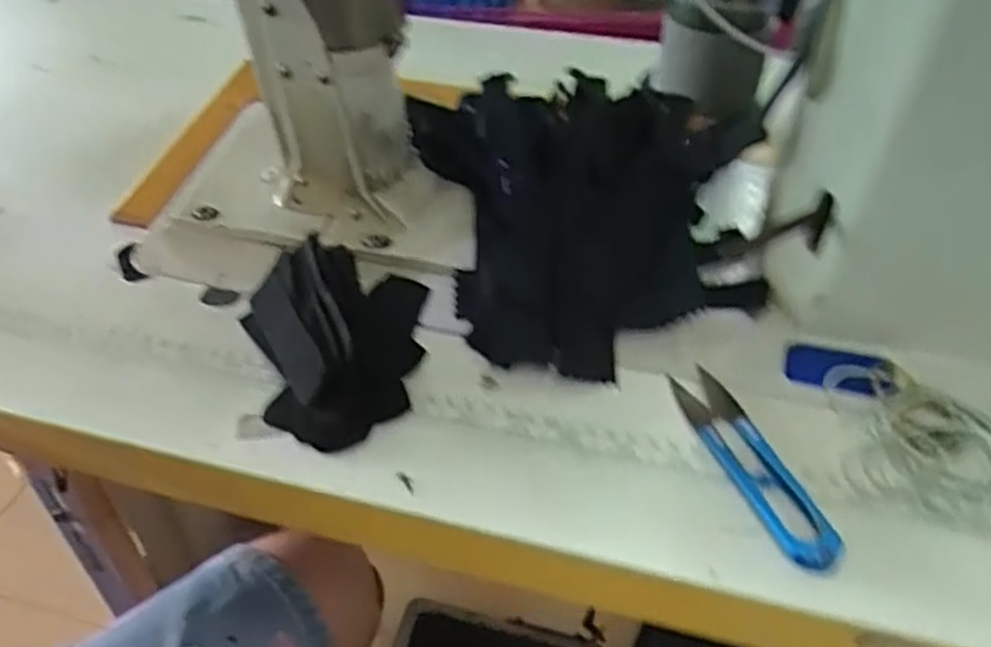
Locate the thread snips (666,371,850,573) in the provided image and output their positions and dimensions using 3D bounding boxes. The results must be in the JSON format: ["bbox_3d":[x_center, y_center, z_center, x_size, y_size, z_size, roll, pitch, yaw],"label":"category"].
[{"bbox_3d":[0.116,0.062,0.356,0.026,0.011,0.112,-13,43,-14],"label":"thread snips"}]

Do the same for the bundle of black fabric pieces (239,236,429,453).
[{"bbox_3d":[-0.079,0.001,0.401,0.089,0.040,0.126,-11,43,-12],"label":"bundle of black fabric pieces"}]

